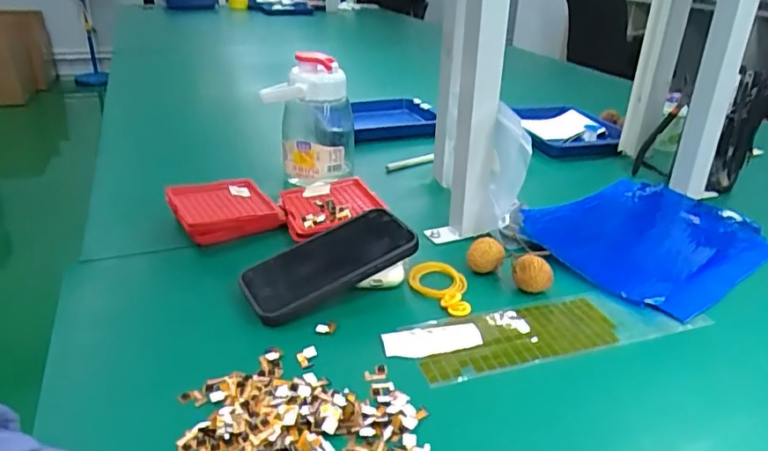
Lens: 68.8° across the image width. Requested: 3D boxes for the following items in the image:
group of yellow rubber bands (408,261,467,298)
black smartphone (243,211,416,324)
[{"bbox_3d":[0.052,0.052,0.545,0.054,0.011,0.052,9,27,16],"label":"group of yellow rubber bands"},{"bbox_3d":[-0.052,0.034,0.520,0.157,0.017,0.082,-26,37,-22],"label":"black smartphone"}]

